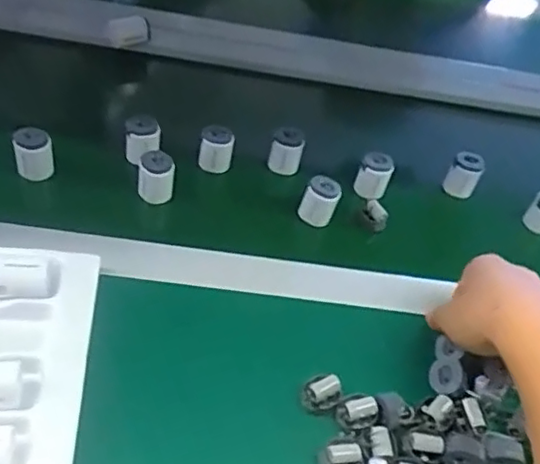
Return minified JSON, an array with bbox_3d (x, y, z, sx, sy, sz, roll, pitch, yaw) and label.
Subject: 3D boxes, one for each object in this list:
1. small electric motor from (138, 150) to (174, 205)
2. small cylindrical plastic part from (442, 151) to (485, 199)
[{"bbox_3d":[-0.104,-0.051,0.579,0.032,0.041,0.030,-2,58,-6],"label":"small electric motor"},{"bbox_3d":[0.203,-0.059,0.661,0.031,0.045,0.026,26,59,12],"label":"small cylindrical plastic part"}]

